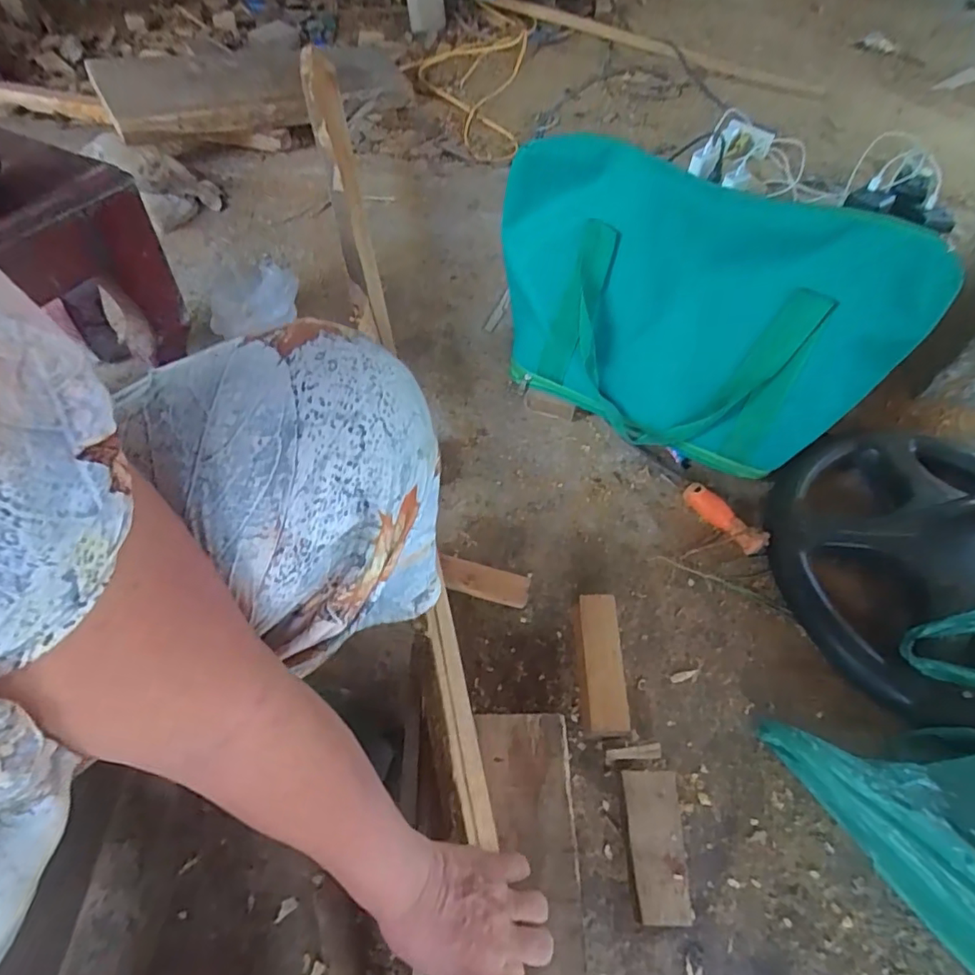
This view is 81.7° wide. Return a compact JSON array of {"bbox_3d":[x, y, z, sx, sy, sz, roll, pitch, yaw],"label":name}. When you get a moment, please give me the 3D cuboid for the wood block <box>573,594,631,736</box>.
[{"bbox_3d":[0.110,0.175,0.562,0.042,0.049,0.131,0,58,-4],"label":"wood block"}]

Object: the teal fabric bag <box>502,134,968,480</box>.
[{"bbox_3d":[0.228,-0.187,0.670,0.480,0.272,0.167,17,58,7],"label":"teal fabric bag"}]

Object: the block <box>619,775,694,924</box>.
[{"bbox_3d":[0.149,0.314,0.497,0.047,0.017,0.112,2,58,-2],"label":"block"}]

